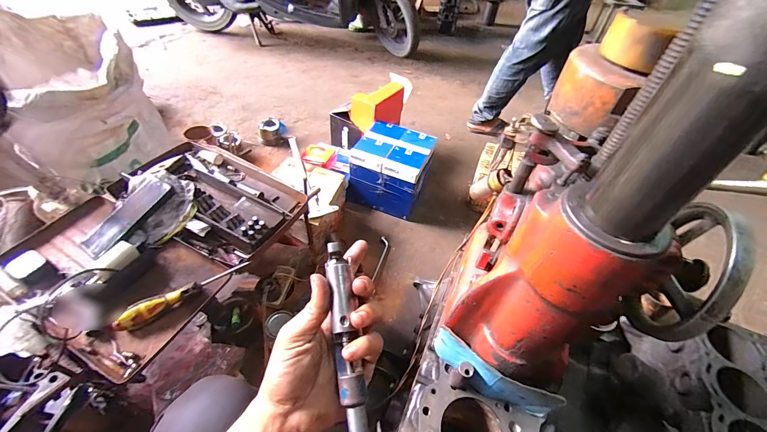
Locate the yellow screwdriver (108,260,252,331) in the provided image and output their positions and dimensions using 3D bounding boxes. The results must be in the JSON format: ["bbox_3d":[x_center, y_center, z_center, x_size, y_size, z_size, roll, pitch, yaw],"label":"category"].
[{"bbox_3d":[-0.316,0.122,0.520,0.197,0.030,0.026,-27,54,-27],"label":"yellow screwdriver"}]

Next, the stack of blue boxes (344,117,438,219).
[{"bbox_3d":[0.030,-0.163,1.185,0.239,0.229,0.239,19,48,12],"label":"stack of blue boxes"}]

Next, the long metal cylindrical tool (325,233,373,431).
[{"bbox_3d":[-0.028,0.115,0.263,0.019,0.023,0.212,-7,68,-12],"label":"long metal cylindrical tool"}]

